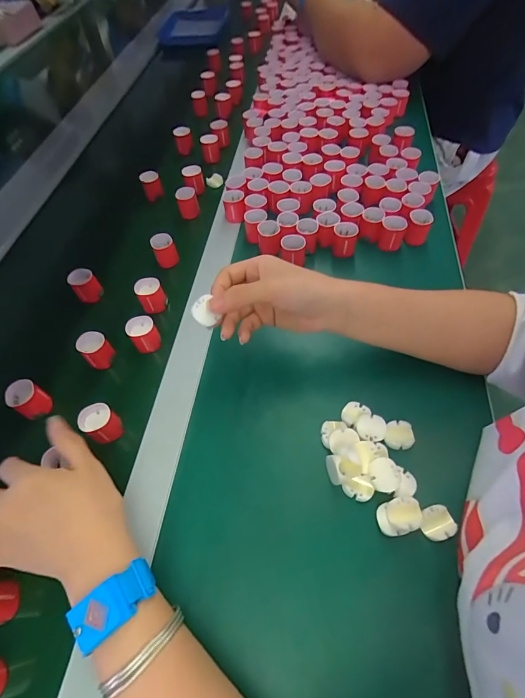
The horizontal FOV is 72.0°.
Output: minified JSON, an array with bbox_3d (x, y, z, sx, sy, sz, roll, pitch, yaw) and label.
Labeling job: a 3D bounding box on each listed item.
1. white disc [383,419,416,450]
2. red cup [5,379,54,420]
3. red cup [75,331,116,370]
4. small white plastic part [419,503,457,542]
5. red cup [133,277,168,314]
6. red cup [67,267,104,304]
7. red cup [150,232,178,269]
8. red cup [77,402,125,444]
[{"bbox_3d":[0.128,0.080,0.339,0.027,0.004,0.026,-1,69,2],"label":"white disc"},{"bbox_3d":[-0.243,0.053,0.376,0.028,0.034,0.030,-2,57,2],"label":"red cup"},{"bbox_3d":[-0.185,0.002,0.404,0.030,0.034,0.029,-2,57,2],"label":"red cup"},{"bbox_3d":[0.144,0.143,0.298,0.027,0.004,0.025,-22,59,-10],"label":"small white plastic part"},{"bbox_3d":[-0.137,-0.066,0.446,0.031,0.034,0.027,-28,60,-14],"label":"red cup"},{"bbox_3d":[-0.225,-0.081,0.460,0.030,0.036,0.027,-36,62,-18],"label":"red cup"},{"bbox_3d":[-0.132,-0.134,0.485,0.029,0.034,0.025,-26,60,-13],"label":"red cup"},{"bbox_3d":[-0.159,0.074,0.357,0.028,0.033,0.030,-2,57,2],"label":"red cup"}]

